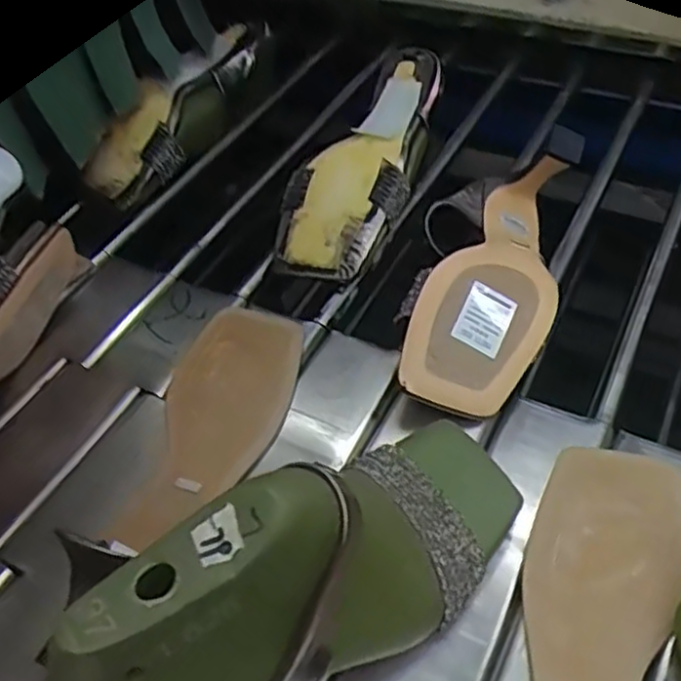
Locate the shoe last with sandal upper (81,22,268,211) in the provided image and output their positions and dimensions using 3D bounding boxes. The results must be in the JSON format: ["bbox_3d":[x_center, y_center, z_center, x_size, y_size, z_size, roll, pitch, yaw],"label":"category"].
[{"bbox_3d":[-0.134,-0.194,0.627,0.047,0.069,0.216,15,53,19],"label":"shoe last with sandal upper"}]

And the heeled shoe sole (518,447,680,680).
[{"bbox_3d":[0.112,0.135,0.320,0.078,0.054,0.246,16,50,19],"label":"heeled shoe sole"}]

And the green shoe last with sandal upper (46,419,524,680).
[{"bbox_3d":[-0.005,0.098,0.311,0.078,0.109,0.246,37,27,32],"label":"green shoe last with sandal upper"}]

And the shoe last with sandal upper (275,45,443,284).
[{"bbox_3d":[0.030,-0.134,0.559,0.078,0.064,0.215,20,51,21],"label":"shoe last with sandal upper"}]

